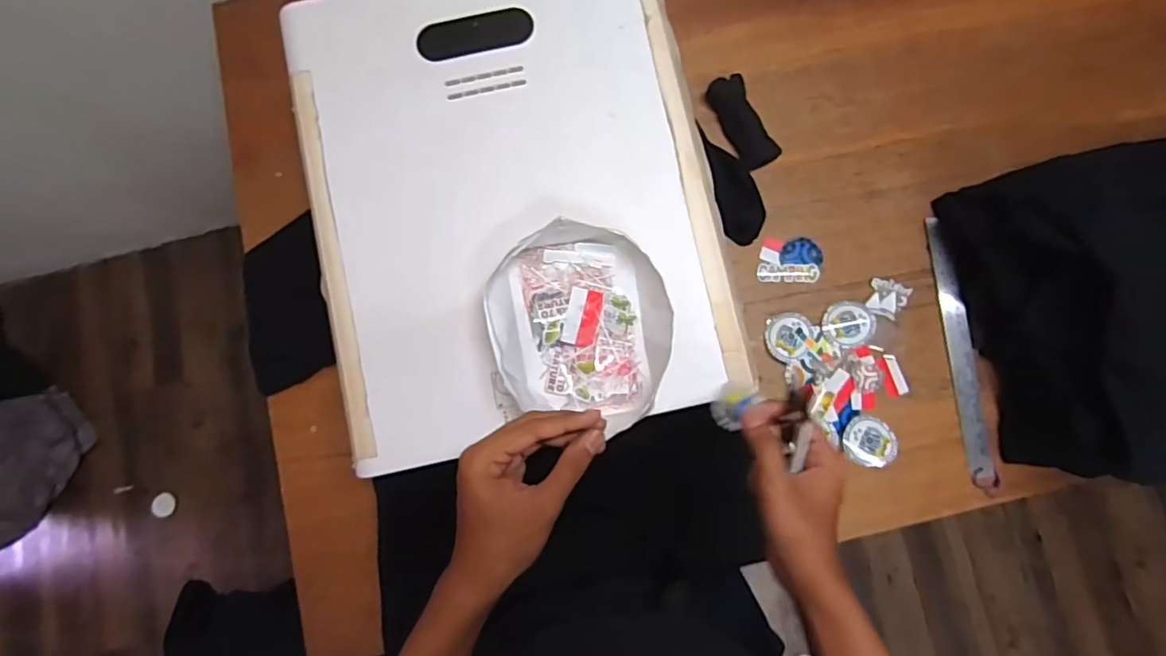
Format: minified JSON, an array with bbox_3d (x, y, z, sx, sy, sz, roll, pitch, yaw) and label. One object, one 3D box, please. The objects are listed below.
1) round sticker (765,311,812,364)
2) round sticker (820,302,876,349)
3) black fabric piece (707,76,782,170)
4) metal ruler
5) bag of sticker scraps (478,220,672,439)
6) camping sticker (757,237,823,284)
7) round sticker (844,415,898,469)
[{"bbox_3d":[0.256,0.011,0.703,0.054,0.005,0.062,21,83,3],"label":"round sticker"},{"bbox_3d":[0.332,-0.005,0.702,0.064,0.006,0.057,4,82,1],"label":"round sticker"},{"bbox_3d":[0.208,-0.268,0.735,0.049,0.016,0.126,-23,83,-3],"label":"black fabric piece"},{"bbox_3d":[0.471,0.028,0.703,0.027,0.009,0.332,-8,83,14],"label":"metal ruler"},{"bbox_3d":[-0.002,-0.001,0.527,0.169,0.046,0.181,8,82,1],"label":"bag of sticker scraps"},{"bbox_3d":[0.265,-0.087,0.724,0.078,0.005,0.058,0,86,3],"label":"camping sticker"},{"bbox_3d":[0.350,0.138,0.685,0.062,0.006,0.059,0,82,0],"label":"round sticker"}]

